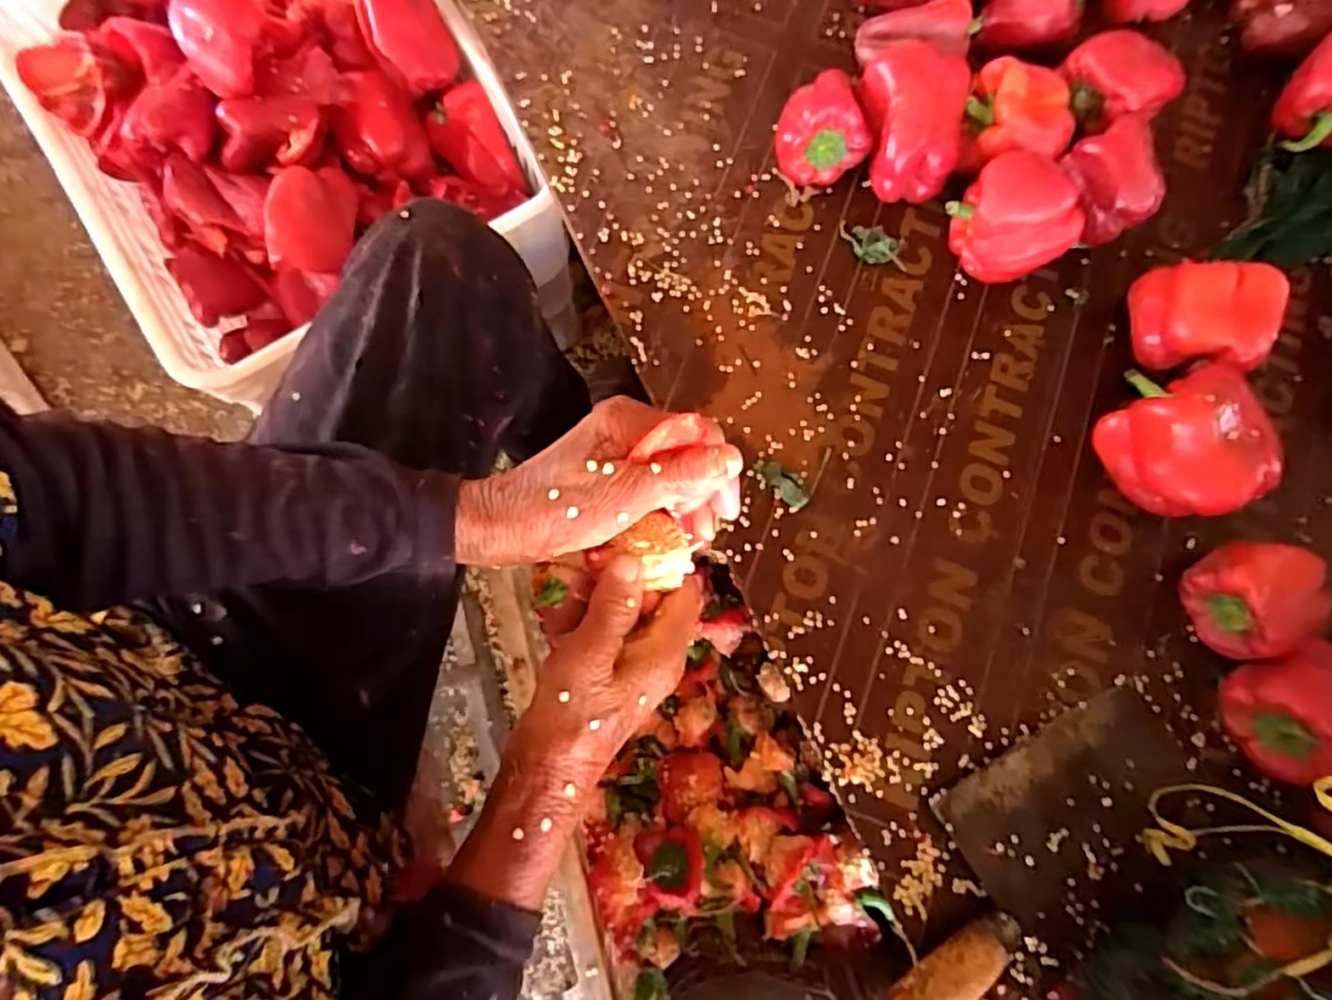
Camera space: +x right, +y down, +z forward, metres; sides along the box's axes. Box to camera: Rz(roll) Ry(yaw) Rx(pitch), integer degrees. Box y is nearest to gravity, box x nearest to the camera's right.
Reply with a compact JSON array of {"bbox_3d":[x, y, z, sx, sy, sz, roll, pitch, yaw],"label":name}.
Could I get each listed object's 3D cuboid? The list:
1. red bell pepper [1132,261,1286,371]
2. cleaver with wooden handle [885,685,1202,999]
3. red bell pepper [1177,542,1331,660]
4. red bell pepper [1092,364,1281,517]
[{"bbox_3d":[0.365,-0.121,0.470,0.073,0.070,0.074,10,78,1],"label":"red bell pepper"},{"bbox_3d":[0.218,0.211,0.401,0.244,0.042,0.100,-26,80,-6],"label":"cleaver with wooden handle"},{"bbox_3d":[0.375,0.063,0.429,0.065,0.052,0.067,0,77,-1],"label":"red bell pepper"},{"bbox_3d":[0.337,-0.038,0.441,0.076,0.076,0.098,-31,80,-7],"label":"red bell pepper"}]

